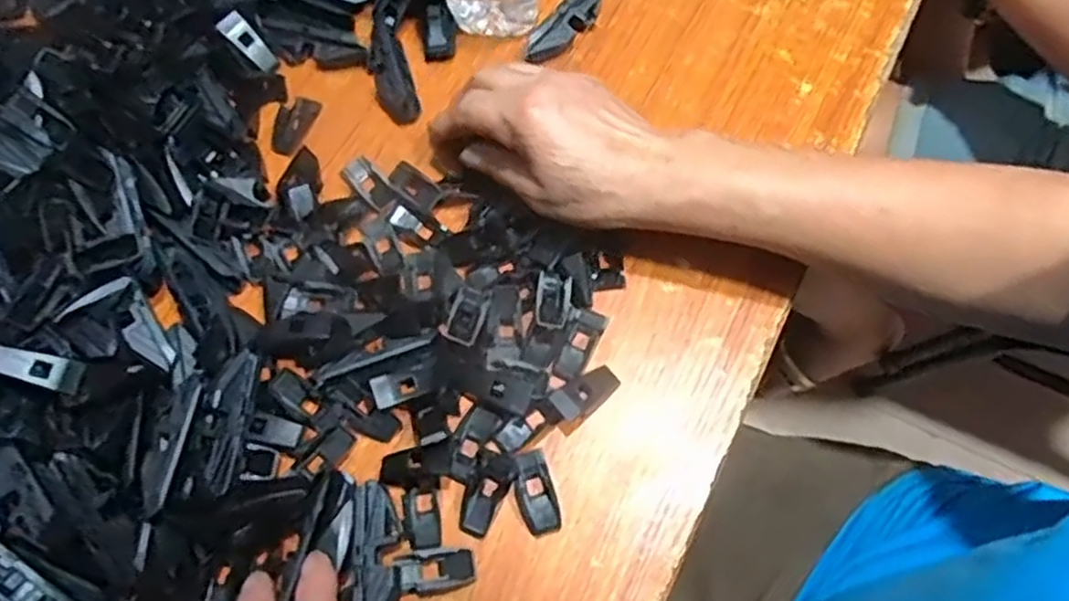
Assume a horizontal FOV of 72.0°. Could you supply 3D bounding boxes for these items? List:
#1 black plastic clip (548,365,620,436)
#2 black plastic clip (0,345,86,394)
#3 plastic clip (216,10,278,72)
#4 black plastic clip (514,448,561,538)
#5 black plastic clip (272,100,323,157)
[{"bbox_3d":[0.026,0.049,0.389,0.040,0.012,0.018,-42,73,-13],"label":"black plastic clip"},{"bbox_3d":[-0.248,0.034,0.366,0.040,0.005,0.017,23,65,-31],"label":"black plastic clip"},{"bbox_3d":[-0.189,-0.171,0.487,0.044,0.004,0.017,46,76,-4],"label":"plastic clip"},{"bbox_3d":[0.000,0.098,0.376,0.019,0.004,0.042,-16,69,-4],"label":"black plastic clip"},{"bbox_3d":[-0.156,-0.113,0.475,0.024,0.004,0.041,20,70,10],"label":"black plastic clip"}]

